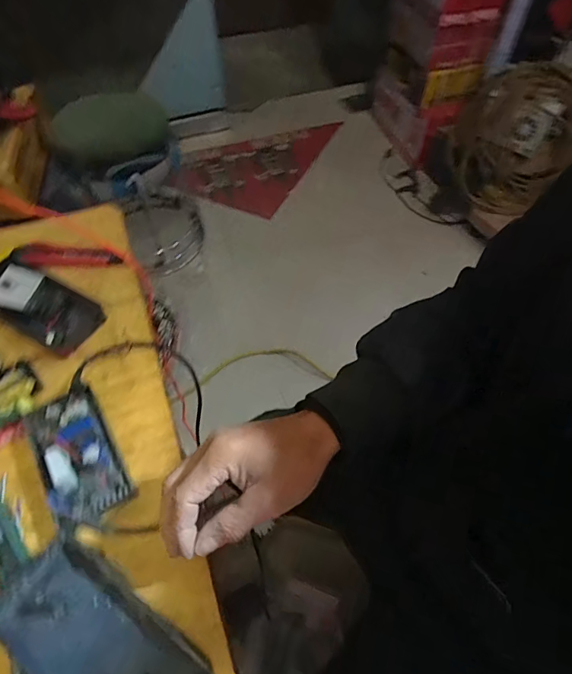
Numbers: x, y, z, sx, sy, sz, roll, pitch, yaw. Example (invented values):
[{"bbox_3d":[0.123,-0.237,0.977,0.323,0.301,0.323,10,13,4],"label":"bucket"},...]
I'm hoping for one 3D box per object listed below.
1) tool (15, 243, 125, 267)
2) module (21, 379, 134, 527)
[{"bbox_3d":[-0.294,-0.111,0.582,0.136,0.017,0.029,0,56,1],"label":"tool"},{"bbox_3d":[-0.203,0.113,0.416,0.075,0.045,0.141,-29,60,-18],"label":"module"}]

